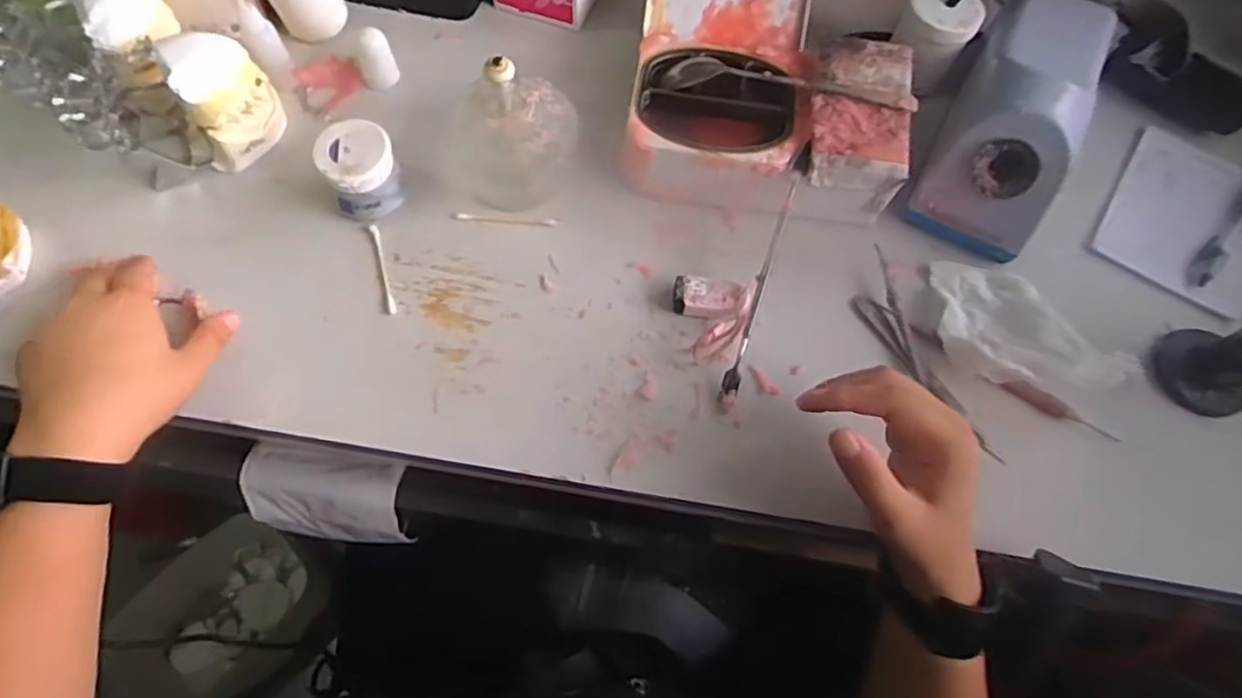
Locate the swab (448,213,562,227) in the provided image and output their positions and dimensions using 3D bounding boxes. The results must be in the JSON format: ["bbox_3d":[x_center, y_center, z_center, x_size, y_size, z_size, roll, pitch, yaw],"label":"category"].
[{"bbox_3d":[-0.085,-0.096,0.505,0.078,0.004,0.006,3,65,-1],"label":"swab"}]

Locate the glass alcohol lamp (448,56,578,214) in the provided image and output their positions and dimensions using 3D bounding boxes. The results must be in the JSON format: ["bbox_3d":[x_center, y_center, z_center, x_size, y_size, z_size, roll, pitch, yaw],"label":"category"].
[{"bbox_3d":[-0.073,-0.149,0.470,0.082,0.099,0.085,1,66,-2],"label":"glass alcohol lamp"}]

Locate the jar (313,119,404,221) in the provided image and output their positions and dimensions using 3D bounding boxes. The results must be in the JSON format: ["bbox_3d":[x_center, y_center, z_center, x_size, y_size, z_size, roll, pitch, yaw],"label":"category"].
[{"bbox_3d":[-0.183,-0.123,0.485,0.053,0.047,0.056,1,66,-2],"label":"jar"}]

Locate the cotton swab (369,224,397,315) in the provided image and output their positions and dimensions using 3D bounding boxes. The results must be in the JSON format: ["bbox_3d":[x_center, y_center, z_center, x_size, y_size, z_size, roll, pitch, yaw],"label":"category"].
[{"bbox_3d":[-0.165,-0.056,0.478,0.006,0.004,0.073,-16,67,-9],"label":"cotton swab"}]

